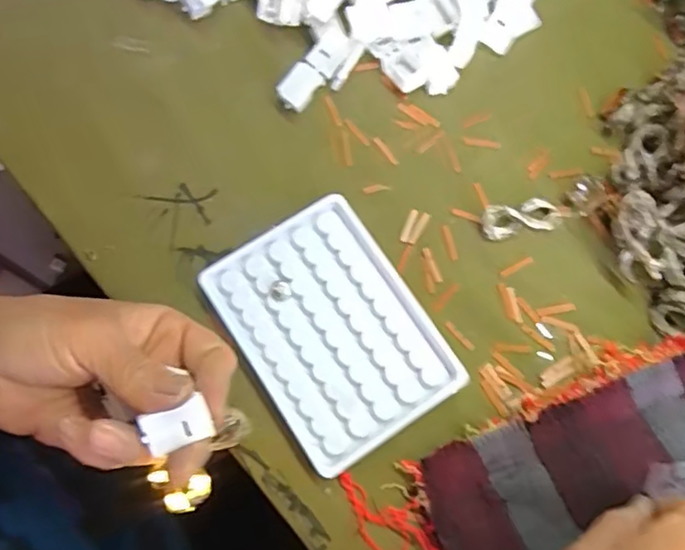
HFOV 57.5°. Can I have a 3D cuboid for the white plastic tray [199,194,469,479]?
[{"bbox_3d":[-0.005,0.030,0.347,0.095,0.017,0.130,-33,78,-6],"label":"white plastic tray"}]

